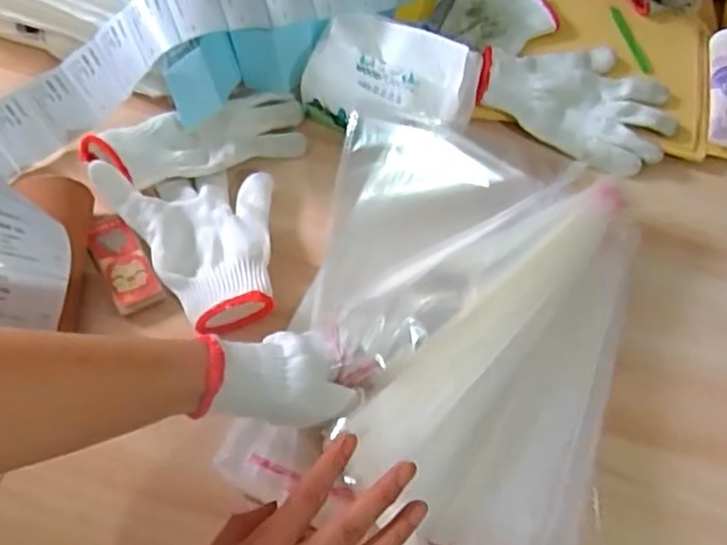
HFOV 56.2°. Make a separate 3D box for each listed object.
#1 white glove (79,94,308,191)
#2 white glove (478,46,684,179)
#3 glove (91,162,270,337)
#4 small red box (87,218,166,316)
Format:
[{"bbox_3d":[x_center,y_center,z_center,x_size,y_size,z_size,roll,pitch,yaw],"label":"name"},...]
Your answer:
[{"bbox_3d":[-0.143,-0.117,0.606,0.194,0.015,0.060,-16,88,-23],"label":"white glove"},{"bbox_3d":[0.216,-0.172,0.679,0.181,0.028,0.130,25,60,11],"label":"white glove"},{"bbox_3d":[-0.127,-0.031,0.548,0.132,0.032,0.156,-19,62,-15],"label":"glove"},{"bbox_3d":[-0.198,-0.010,0.557,0.036,0.011,0.094,-25,64,-18],"label":"small red box"}]

